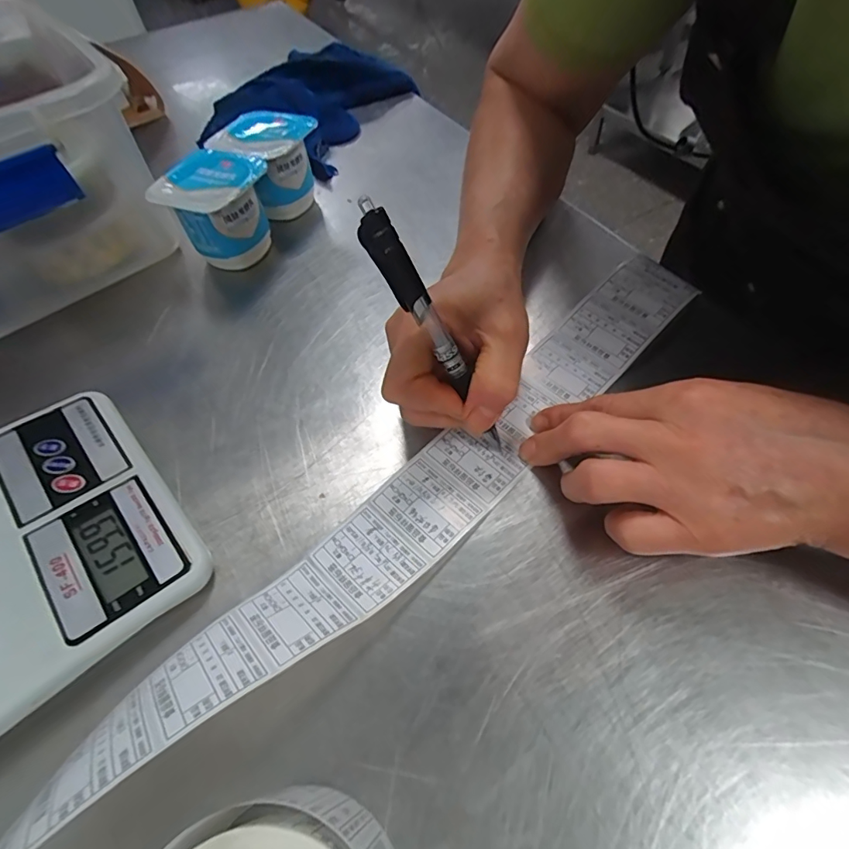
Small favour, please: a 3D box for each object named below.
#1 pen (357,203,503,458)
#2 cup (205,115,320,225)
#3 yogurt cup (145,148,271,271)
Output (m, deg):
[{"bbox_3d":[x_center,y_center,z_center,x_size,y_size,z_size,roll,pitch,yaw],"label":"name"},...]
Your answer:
[{"bbox_3d":[0.008,-0.038,0.221,0.014,0.140,0.011,9,51,50],"label":"pen"},{"bbox_3d":[-0.128,-0.214,0.386,0.065,0.065,0.070,21,61,17],"label":"cup"},{"bbox_3d":[-0.152,-0.162,0.356,0.061,0.065,0.073,17,60,15],"label":"yogurt cup"}]

